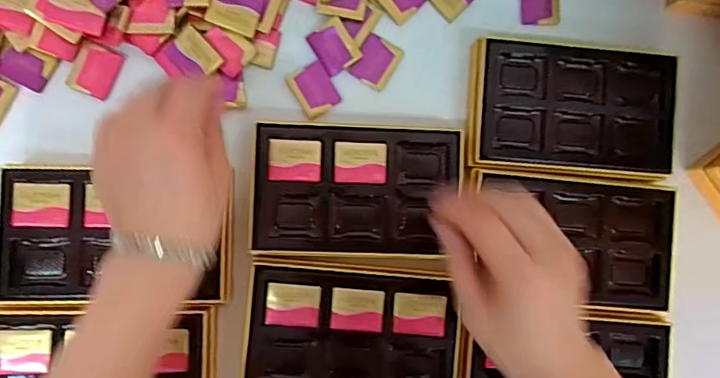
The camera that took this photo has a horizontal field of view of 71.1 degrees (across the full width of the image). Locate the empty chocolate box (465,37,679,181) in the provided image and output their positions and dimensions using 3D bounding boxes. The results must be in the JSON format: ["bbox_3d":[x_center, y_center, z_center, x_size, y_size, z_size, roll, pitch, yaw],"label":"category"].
[{"bbox_3d":[0.171,-0.065,0.411,0.164,0.029,0.101,4,87,-4],"label":"empty chocolate box"}]

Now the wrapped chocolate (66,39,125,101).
[{"bbox_3d":[-0.211,-0.094,0.403,0.034,0.004,0.040,22,86,-3],"label":"wrapped chocolate"}]

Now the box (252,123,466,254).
[{"bbox_3d":[-0.003,0.001,0.398,0.156,0.029,0.099,2,87,-4],"label":"box"}]

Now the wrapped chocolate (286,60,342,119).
[{"bbox_3d":[-0.038,-0.081,0.413,0.033,0.004,0.039,-34,90,-5],"label":"wrapped chocolate"}]

